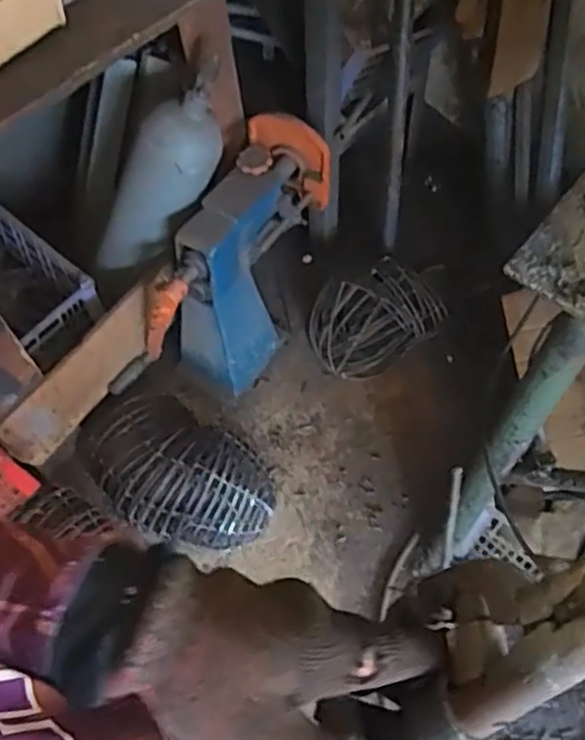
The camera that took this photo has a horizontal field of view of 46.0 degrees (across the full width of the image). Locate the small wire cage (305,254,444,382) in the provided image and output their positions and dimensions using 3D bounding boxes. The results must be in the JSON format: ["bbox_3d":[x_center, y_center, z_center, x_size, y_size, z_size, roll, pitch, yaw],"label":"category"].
[{"bbox_3d":[0.200,-0.128,1.618,0.327,0.150,0.219,-21,60,-9],"label":"small wire cage"}]

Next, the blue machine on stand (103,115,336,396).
[{"bbox_3d":[-0.138,-0.195,1.475,0.200,0.422,0.577,28,65,18],"label":"blue machine on stand"}]

